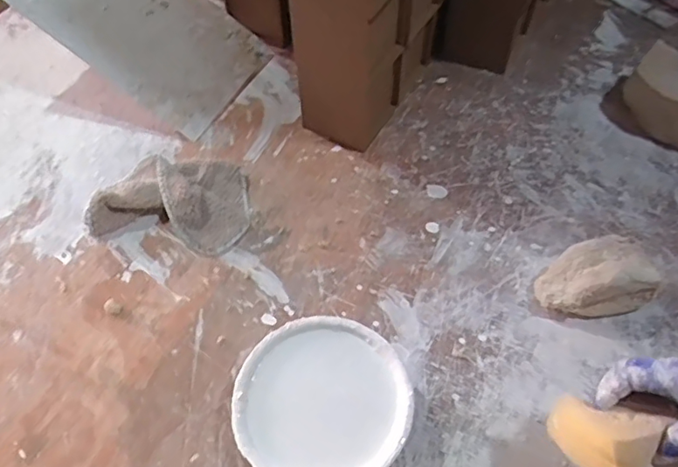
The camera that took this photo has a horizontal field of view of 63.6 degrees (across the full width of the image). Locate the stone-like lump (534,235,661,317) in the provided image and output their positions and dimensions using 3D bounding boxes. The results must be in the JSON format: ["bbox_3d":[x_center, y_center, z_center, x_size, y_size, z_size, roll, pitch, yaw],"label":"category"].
[{"bbox_3d":[0.296,0.050,0.628,0.128,0.066,0.075,-5,55,-2],"label":"stone-like lump"}]

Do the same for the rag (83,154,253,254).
[{"bbox_3d":[-0.219,-0.052,0.738,0.200,0.044,0.139,9,56,8],"label":"rag"}]

